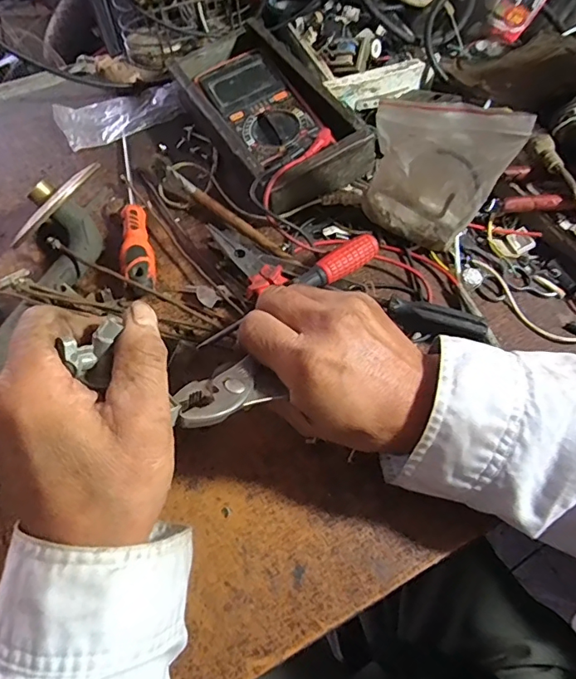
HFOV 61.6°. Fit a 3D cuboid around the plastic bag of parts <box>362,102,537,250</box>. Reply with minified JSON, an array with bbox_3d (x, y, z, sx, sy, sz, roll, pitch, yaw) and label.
[{"bbox_3d":[0.113,-0.125,0.373,0.096,0.124,0.028,14,62,8],"label":"plastic bag of parts"}]

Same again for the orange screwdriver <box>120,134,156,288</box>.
[{"bbox_3d":[-0.139,-0.126,0.438,0.025,0.021,0.197,-11,62,-5],"label":"orange screwdriver"}]

